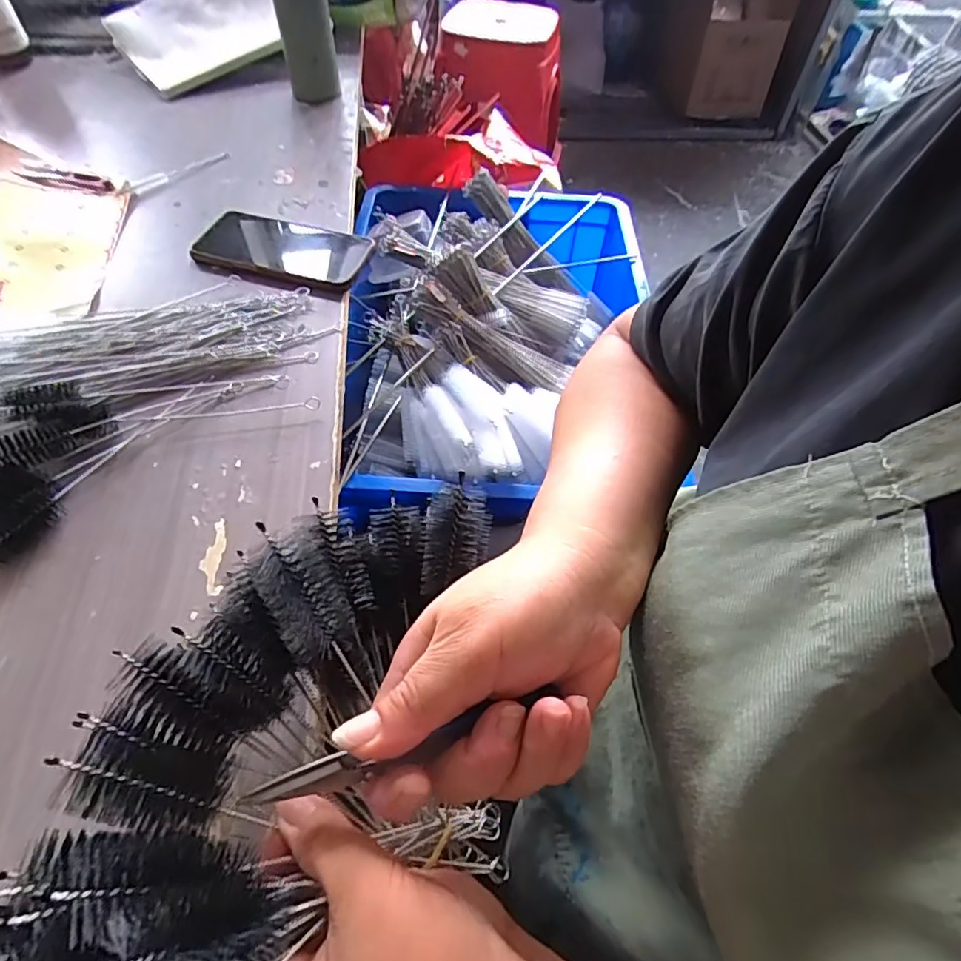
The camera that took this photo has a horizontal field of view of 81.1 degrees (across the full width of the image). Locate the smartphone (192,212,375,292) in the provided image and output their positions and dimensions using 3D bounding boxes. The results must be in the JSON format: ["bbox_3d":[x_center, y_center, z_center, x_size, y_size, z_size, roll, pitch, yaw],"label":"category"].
[{"bbox_3d":[-0.189,-0.225,0.545,0.159,0.009,0.094,11,55,6],"label":"smartphone"}]

